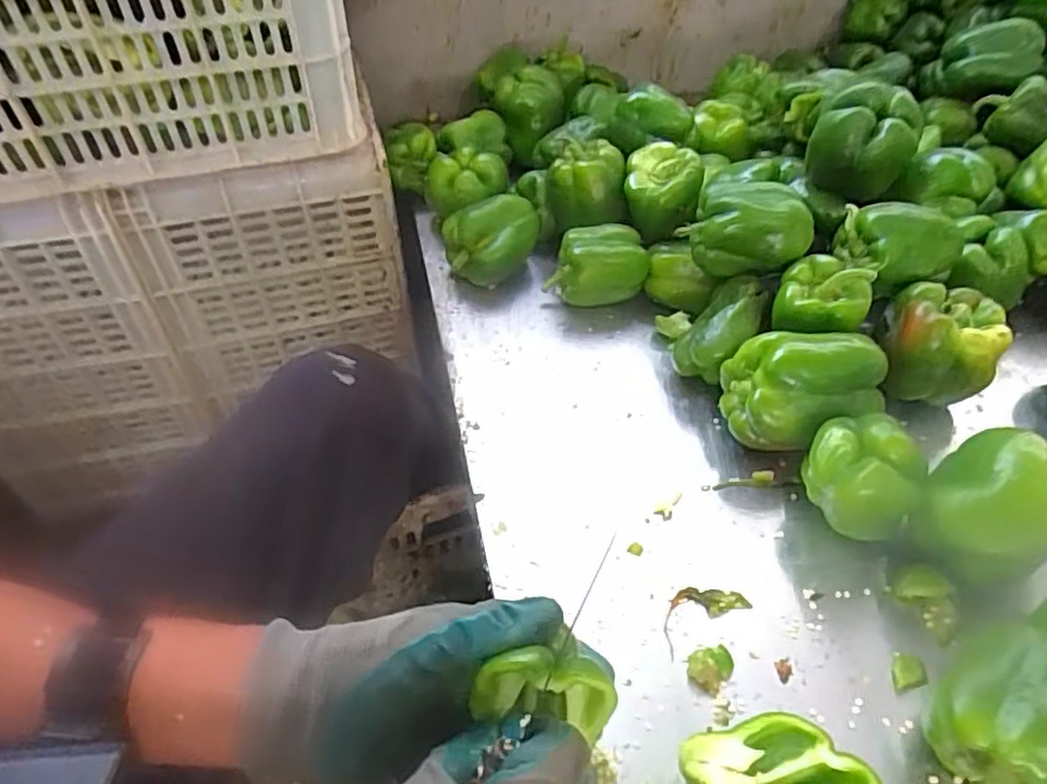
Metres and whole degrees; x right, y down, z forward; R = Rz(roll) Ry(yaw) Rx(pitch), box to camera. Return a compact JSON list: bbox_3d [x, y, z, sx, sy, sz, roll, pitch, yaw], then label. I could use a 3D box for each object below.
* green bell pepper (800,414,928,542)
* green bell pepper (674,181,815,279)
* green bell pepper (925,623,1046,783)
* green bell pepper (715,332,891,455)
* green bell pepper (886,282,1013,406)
[{"bbox_3d":[0.249,0.064,0.497,0.072,0.082,0.058,21,50,19],"label":"green bell pepper"},{"bbox_3d":[0.204,-0.149,0.619,0.111,0.068,0.063,7,46,8],"label":"green bell pepper"},{"bbox_3d":[0.280,0.187,0.388,0.072,0.068,0.093,30,53,26],"label":"green bell pepper"},{"bbox_3d":[0.234,0.006,0.552,0.120,0.089,0.071,-1,46,-1],"label":"green bell pepper"},{"bbox_3d":[0.362,-0.042,0.579,0.085,0.072,0.075,6,46,8],"label":"green bell pepper"}]

